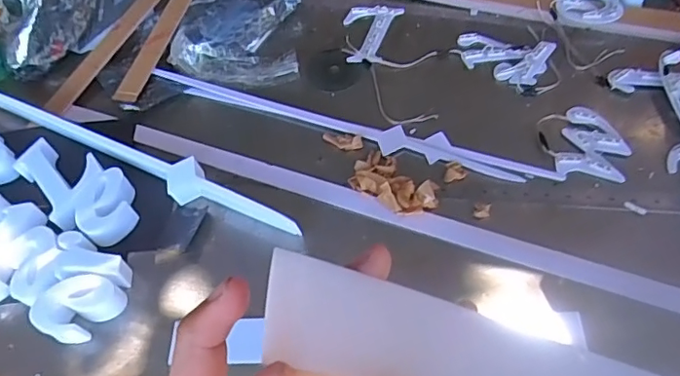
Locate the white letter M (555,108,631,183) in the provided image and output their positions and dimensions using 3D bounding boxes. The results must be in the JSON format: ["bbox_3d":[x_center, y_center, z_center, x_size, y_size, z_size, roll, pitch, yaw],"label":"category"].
[{"bbox_3d":[0.326,-0.052,0.705,0.080,0.018,0.109,16,59,16],"label":"white letter M"}]

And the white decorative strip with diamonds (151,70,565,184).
[{"bbox_3d":[0.001,-0.087,0.764,0.579,0.018,0.051,16,59,14],"label":"white decorative strip with diamonds"}]

